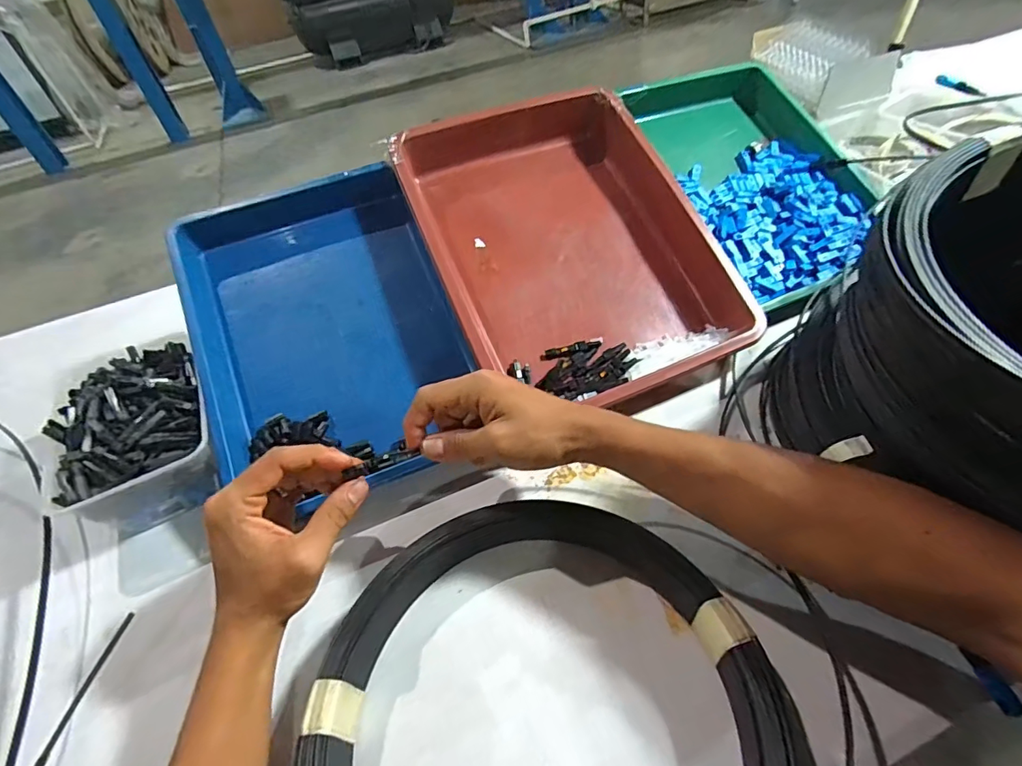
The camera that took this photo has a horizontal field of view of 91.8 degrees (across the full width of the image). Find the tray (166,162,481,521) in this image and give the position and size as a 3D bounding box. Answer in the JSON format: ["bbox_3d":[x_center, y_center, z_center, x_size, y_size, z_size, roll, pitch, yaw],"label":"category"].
[{"bbox_3d":[-0.177,-0.067,0.474,0.226,0.050,0.339,-20,72,-10],"label":"tray"}]

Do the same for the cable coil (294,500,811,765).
[{"bbox_3d":[0.015,0.187,0.282,0.257,0.060,0.252,-5,47,5],"label":"cable coil"}]

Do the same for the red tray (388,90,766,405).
[{"bbox_3d":[0.055,-0.144,0.519,0.270,0.080,0.354,-22,73,-9],"label":"red tray"}]

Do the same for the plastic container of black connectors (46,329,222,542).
[{"bbox_3d":[-0.330,0.041,0.449,0.120,0.074,0.175,-27,50,-17],"label":"plastic container of black connectors"}]

